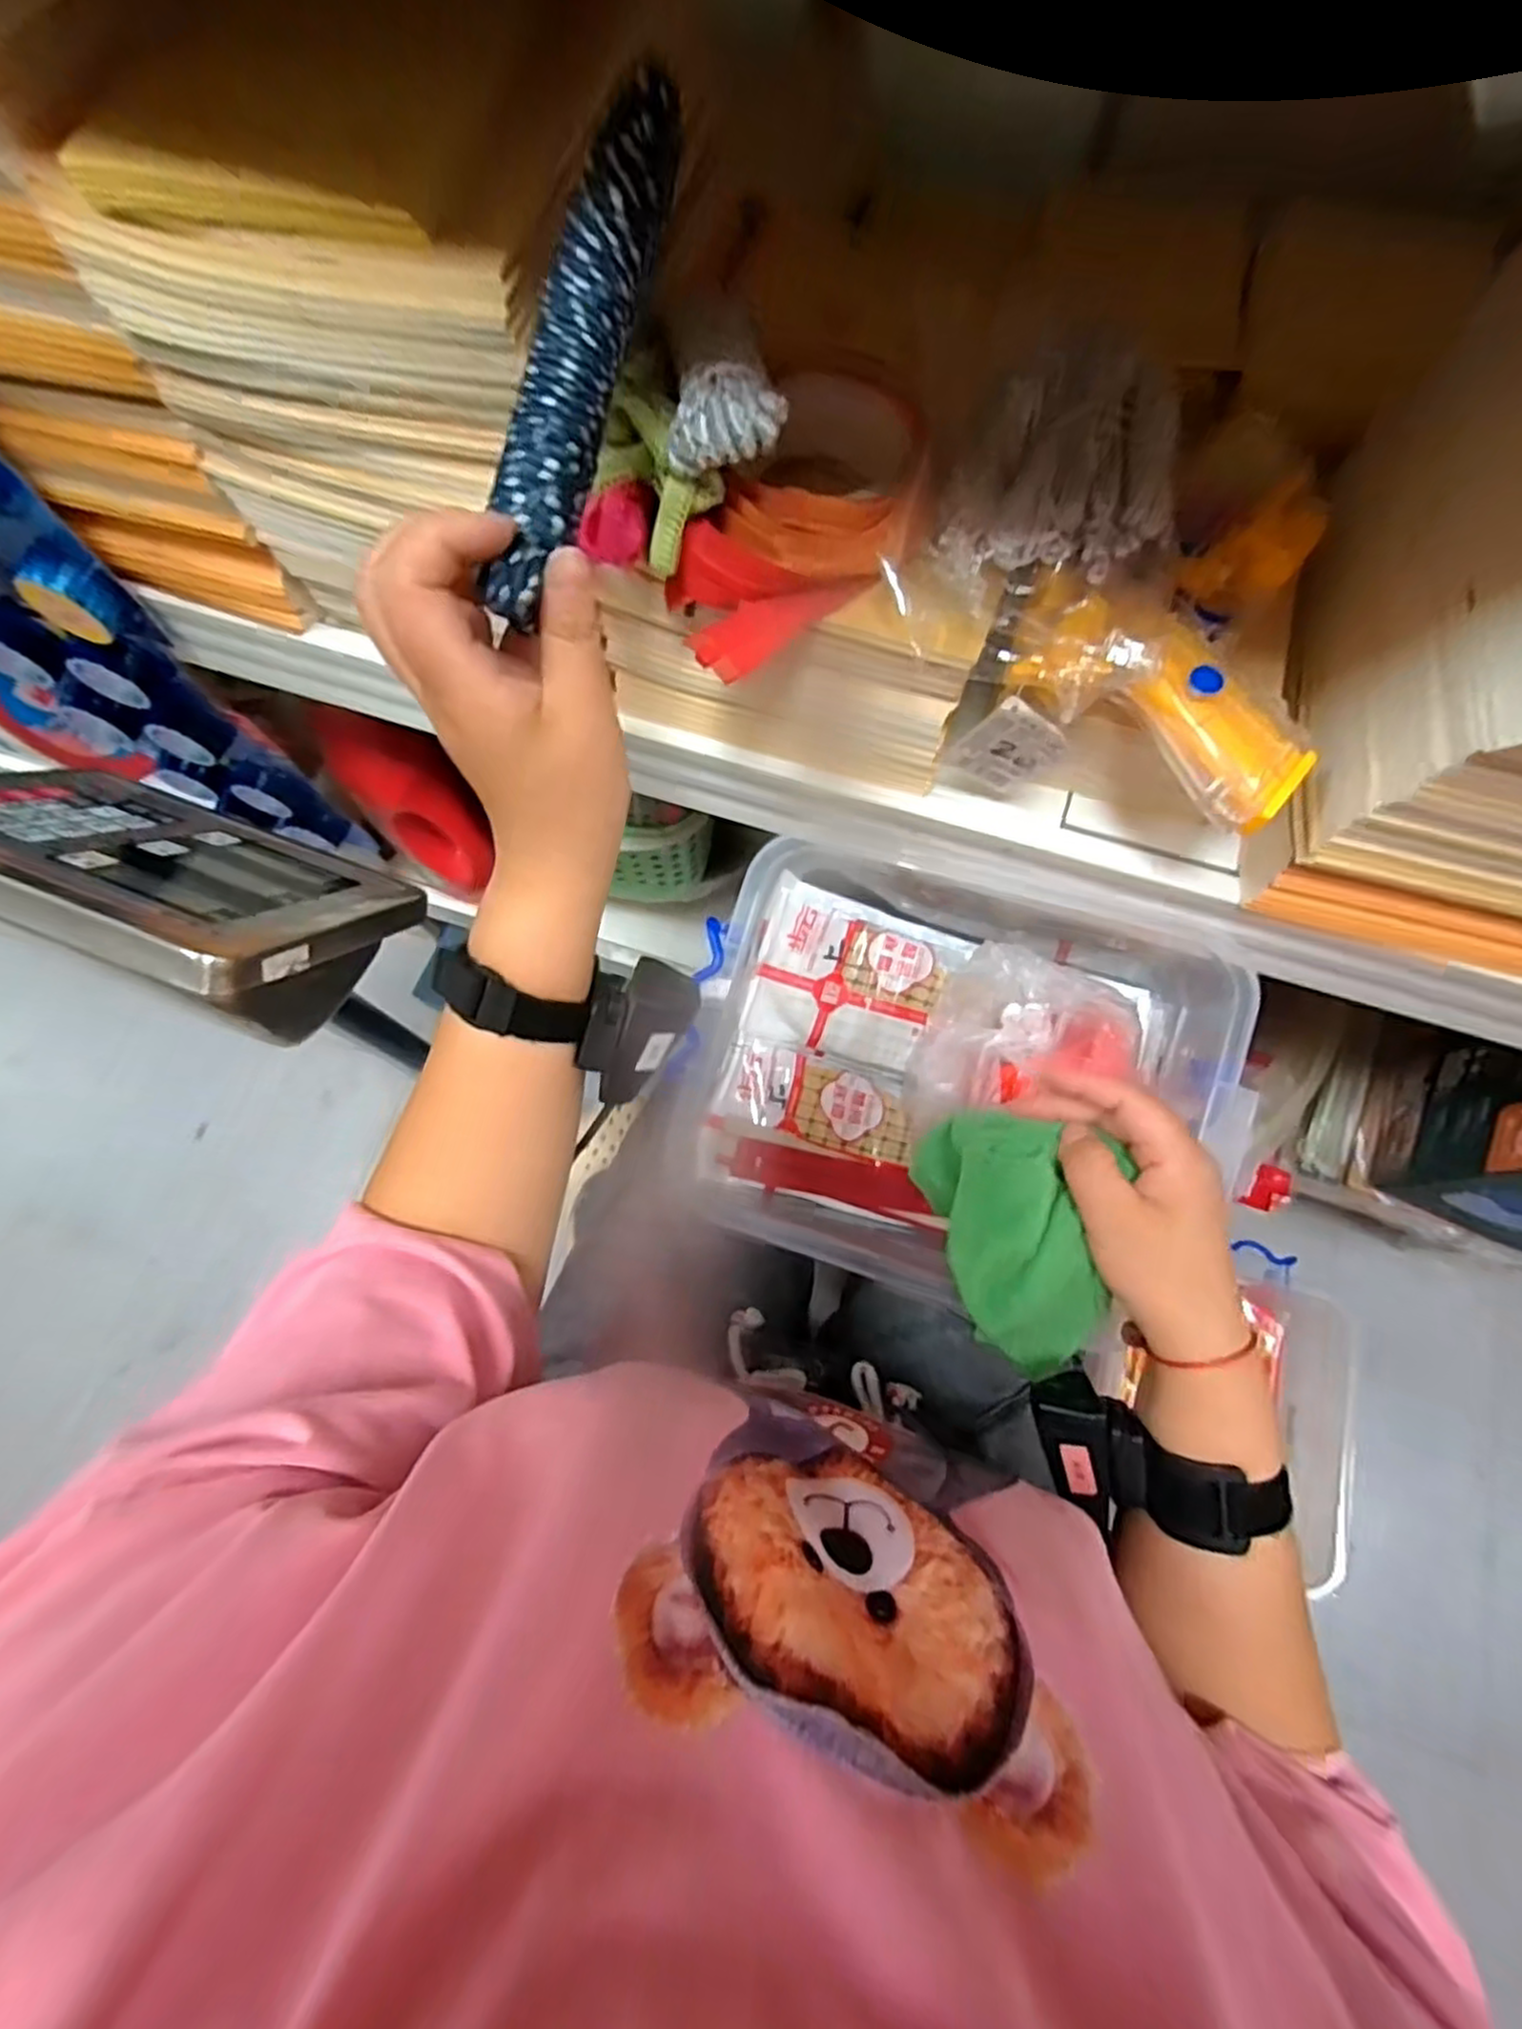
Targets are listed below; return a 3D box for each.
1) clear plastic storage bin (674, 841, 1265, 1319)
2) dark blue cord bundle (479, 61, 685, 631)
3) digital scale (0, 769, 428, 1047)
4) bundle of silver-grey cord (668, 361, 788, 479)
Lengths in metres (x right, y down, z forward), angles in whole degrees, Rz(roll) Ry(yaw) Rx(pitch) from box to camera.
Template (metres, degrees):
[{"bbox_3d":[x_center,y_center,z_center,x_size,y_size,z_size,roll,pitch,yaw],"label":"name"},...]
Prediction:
[{"bbox_3d":[0.120,0.037,0.481,0.304,0.116,0.224,12,74,5],"label":"clear plastic storage bin"},{"bbox_3d":[-0.061,-0.208,0.246,0.022,0.024,0.152,22,101,8],"label":"dark blue cord bundle"},{"bbox_3d":[-0.324,-0.078,0.397,0.237,0.107,0.108,22,75,8],"label":"digital scale"},{"bbox_3d":[-0.013,-0.231,0.293,0.042,0.019,0.032,7,74,3],"label":"bundle of silver-grey cord"}]

